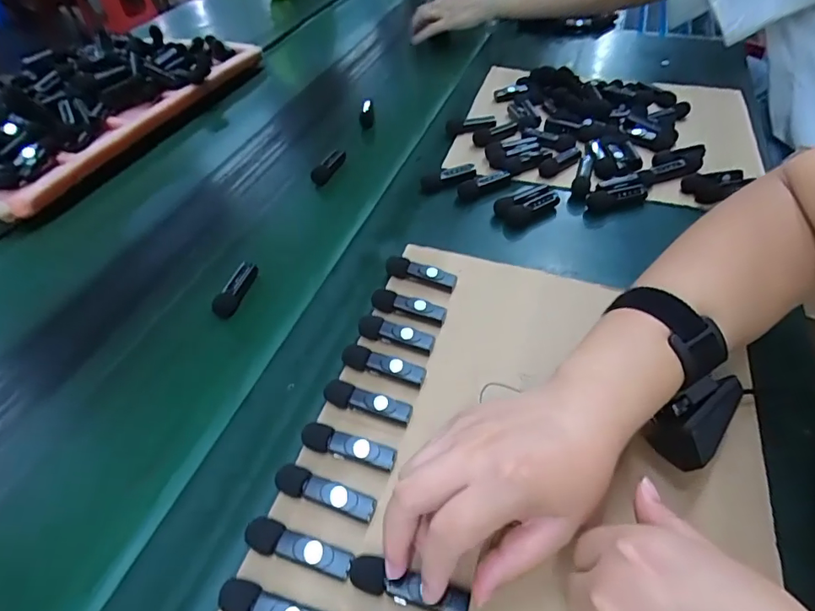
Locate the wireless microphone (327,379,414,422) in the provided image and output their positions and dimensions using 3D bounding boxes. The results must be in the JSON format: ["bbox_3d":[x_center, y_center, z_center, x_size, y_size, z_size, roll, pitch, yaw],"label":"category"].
[{"bbox_3d":[-0.029,0.070,0.348,0.064,0.016,0.016,11,49,11],"label":"wireless microphone"}]

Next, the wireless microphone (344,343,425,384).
[{"bbox_3d":[-0.019,0.047,0.369,0.066,0.015,0.016,16,51,16],"label":"wireless microphone"}]

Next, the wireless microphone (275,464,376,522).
[{"bbox_3d":[-0.052,0.119,0.304,0.066,0.018,0.017,14,50,14],"label":"wireless microphone"}]

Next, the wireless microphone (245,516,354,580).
[{"bbox_3d":[-0.063,0.143,0.283,0.064,0.015,0.018,11,49,11],"label":"wireless microphone"}]

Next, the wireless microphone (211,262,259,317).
[{"bbox_3d":[-0.164,-0.016,0.455,0.018,0.011,0.064,10,49,10],"label":"wireless microphone"}]

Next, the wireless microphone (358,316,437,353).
[{"bbox_3d":[-0.010,0.025,0.388,0.064,0.019,0.014,15,50,15],"label":"wireless microphone"}]

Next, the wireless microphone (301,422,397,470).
[{"bbox_3d":[-0.040,0.096,0.324,0.064,0.015,0.016,12,50,13],"label":"wireless microphone"}]

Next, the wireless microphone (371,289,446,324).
[{"bbox_3d":[0.000,0.002,0.408,0.064,0.019,0.013,13,50,14],"label":"wireless microphone"}]

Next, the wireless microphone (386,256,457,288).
[{"bbox_3d":[0.011,-0.029,0.436,0.066,0.017,0.015,16,51,16],"label":"wireless microphone"}]

